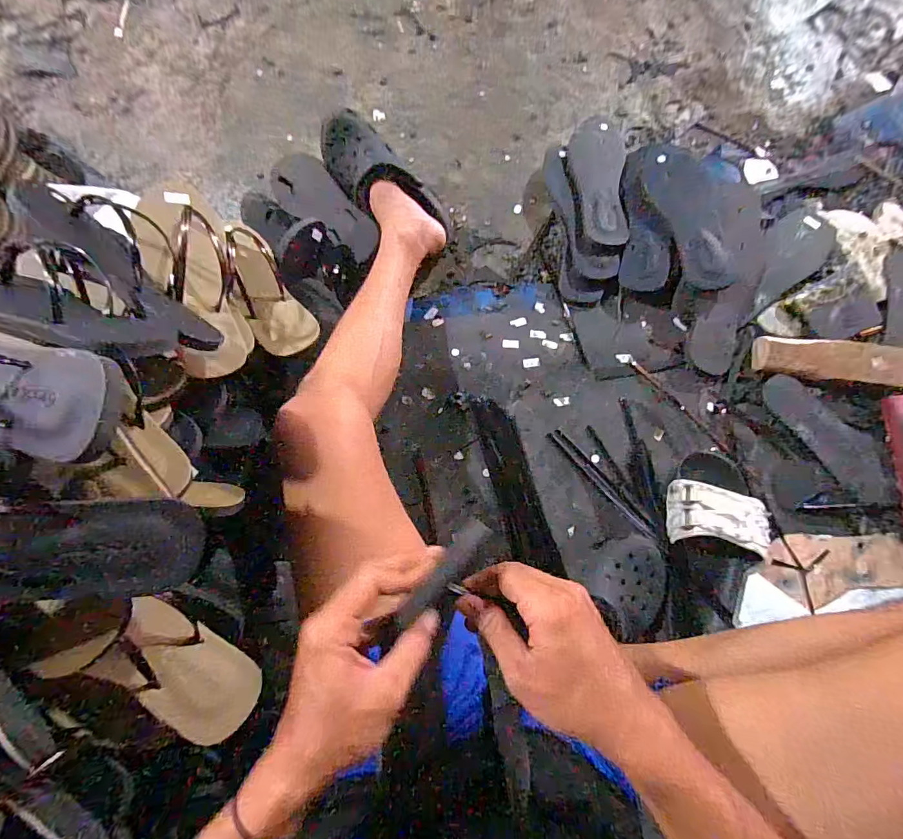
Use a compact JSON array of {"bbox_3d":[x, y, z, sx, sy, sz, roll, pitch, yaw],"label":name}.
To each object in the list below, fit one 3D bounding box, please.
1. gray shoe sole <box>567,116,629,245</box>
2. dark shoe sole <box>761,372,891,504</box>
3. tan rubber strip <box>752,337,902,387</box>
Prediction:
[{"bbox_3d":[0.235,-0.391,0.733,0.086,0.014,0.247,2,75,10],"label":"gray shoe sole"},{"bbox_3d":[0.523,0.023,0.629,0.067,0.022,0.205,-34,79,-6],"label":"dark shoe sole"},{"bbox_3d":[0.546,-0.083,0.645,0.209,0.022,0.057,10,77,4],"label":"tan rubber strip"}]

